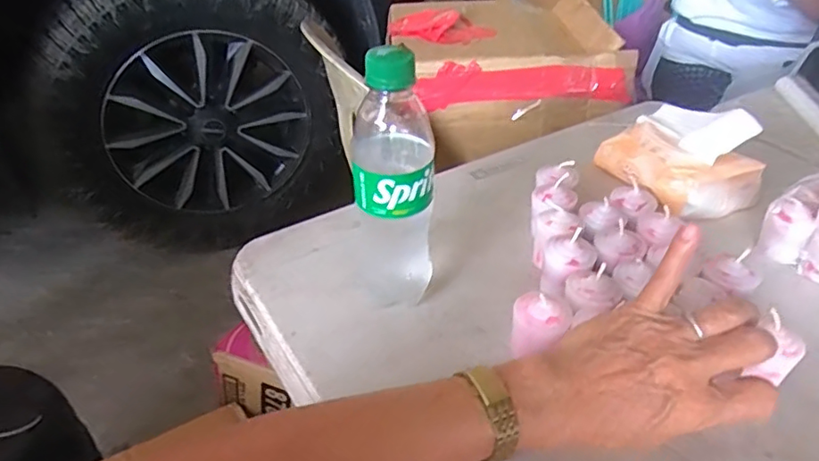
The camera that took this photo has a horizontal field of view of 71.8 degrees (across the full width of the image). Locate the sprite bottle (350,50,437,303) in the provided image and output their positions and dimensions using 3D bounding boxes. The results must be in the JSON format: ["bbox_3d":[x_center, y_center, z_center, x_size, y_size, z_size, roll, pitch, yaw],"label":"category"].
[{"bbox_3d":[-0.014,-0.032,0.396,0.058,0.191,0.071,-5,37,-5],"label":"sprite bottle"}]

